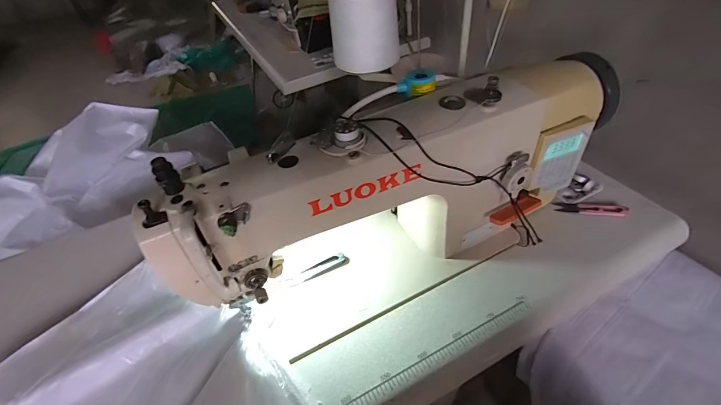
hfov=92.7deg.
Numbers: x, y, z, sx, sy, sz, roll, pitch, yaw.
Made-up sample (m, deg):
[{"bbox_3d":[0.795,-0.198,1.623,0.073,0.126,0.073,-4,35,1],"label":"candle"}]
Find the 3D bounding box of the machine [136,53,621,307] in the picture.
[{"bbox_3d":[0.068,-0.020,0.452,0.578,0.234,0.158,-21,45,-14],"label":"machine"}]

